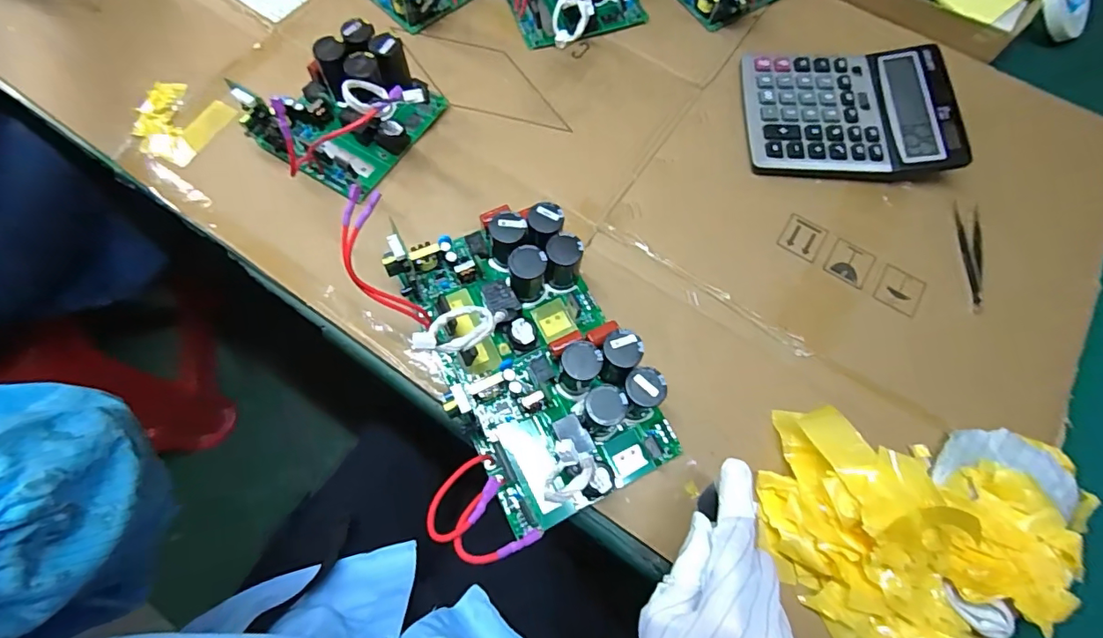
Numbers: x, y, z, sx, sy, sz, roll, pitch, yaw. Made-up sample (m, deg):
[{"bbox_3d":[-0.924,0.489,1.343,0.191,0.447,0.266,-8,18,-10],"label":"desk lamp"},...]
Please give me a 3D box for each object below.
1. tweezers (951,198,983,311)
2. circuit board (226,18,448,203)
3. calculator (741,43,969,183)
[{"bbox_3d":[0.378,-0.057,0.452,0.021,0.008,0.109,8,69,2],"label":"tweezers"},{"bbox_3d":[-0.182,-0.187,0.454,0.121,0.063,0.137,26,70,8],"label":"circuit board"},{"bbox_3d":[0.283,-0.202,0.489,0.182,0.036,0.142,4,69,0],"label":"calculator"}]

